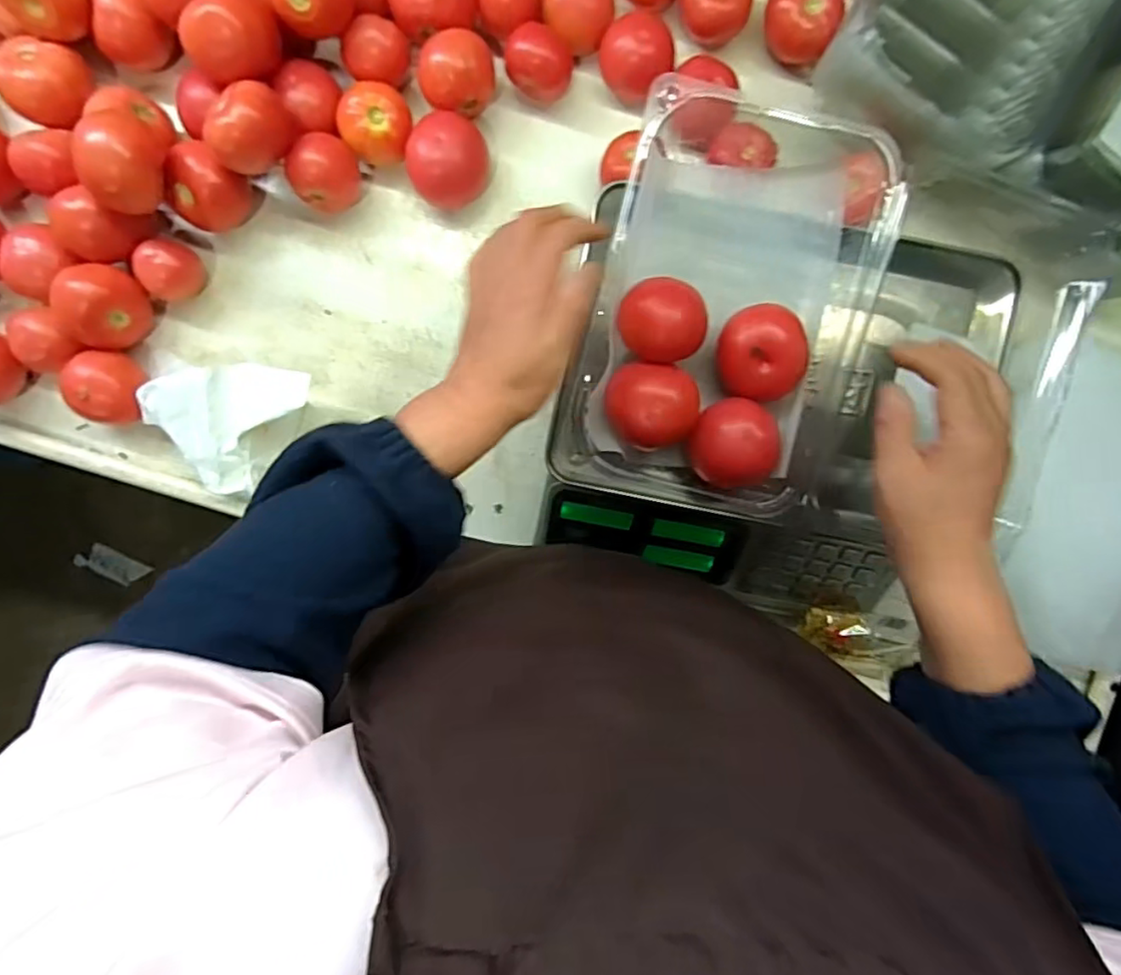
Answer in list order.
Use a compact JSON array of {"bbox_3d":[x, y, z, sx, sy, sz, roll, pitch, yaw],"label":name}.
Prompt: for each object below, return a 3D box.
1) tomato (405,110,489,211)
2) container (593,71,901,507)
[{"bbox_3d":[-0.106,-0.306,0.574,0.073,0.056,0.069,2,94,1],"label":"tomato"},{"bbox_3d":[0.131,-0.131,0.455,0.194,0.076,0.278,13,94,0],"label":"container"}]

